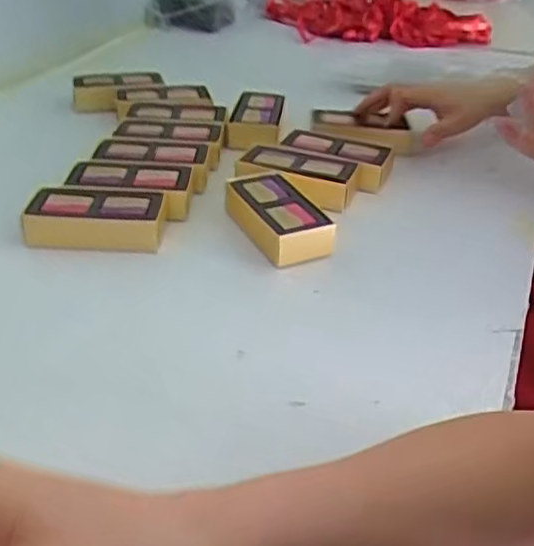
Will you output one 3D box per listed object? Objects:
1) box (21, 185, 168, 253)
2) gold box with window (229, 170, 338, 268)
[{"bbox_3d":[-0.146,-0.049,0.586,0.113,0.028,0.058,3,33,-2],"label":"box"},{"bbox_3d":[0.009,-0.049,0.608,0.061,0.036,0.115,-13,37,-24],"label":"gold box with window"}]

